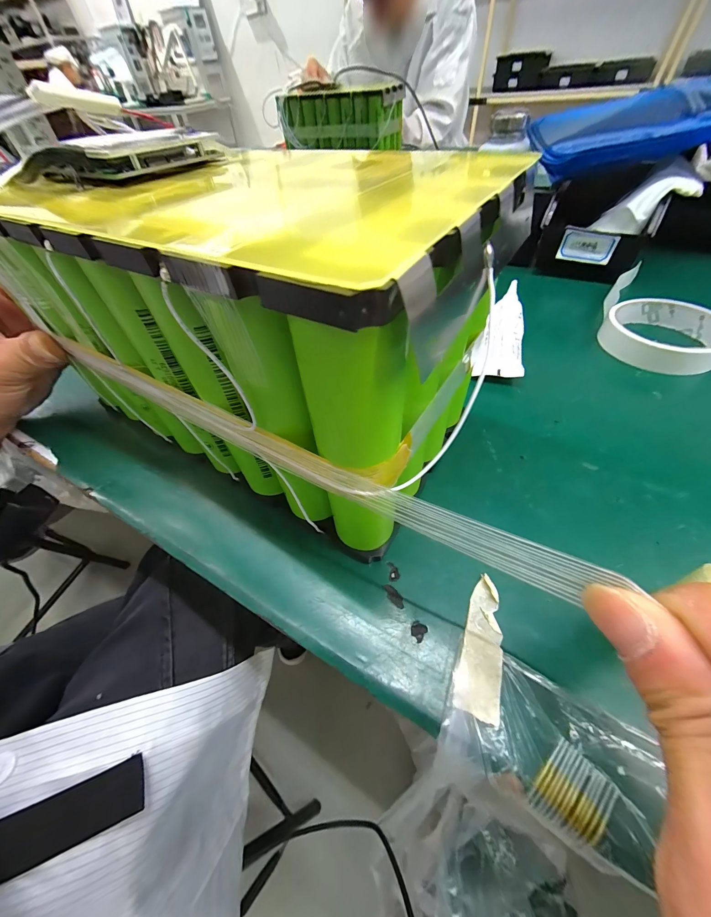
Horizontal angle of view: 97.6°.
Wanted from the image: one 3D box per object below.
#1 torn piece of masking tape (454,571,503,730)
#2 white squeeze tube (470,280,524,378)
[{"bbox_3d":[0.058,0.084,0.144,0.018,0.004,0.057,13,55,15],"label":"torn piece of masking tape"},{"bbox_3d":[0.135,-0.121,0.287,0.040,0.015,0.138,13,55,15],"label":"white squeeze tube"}]

